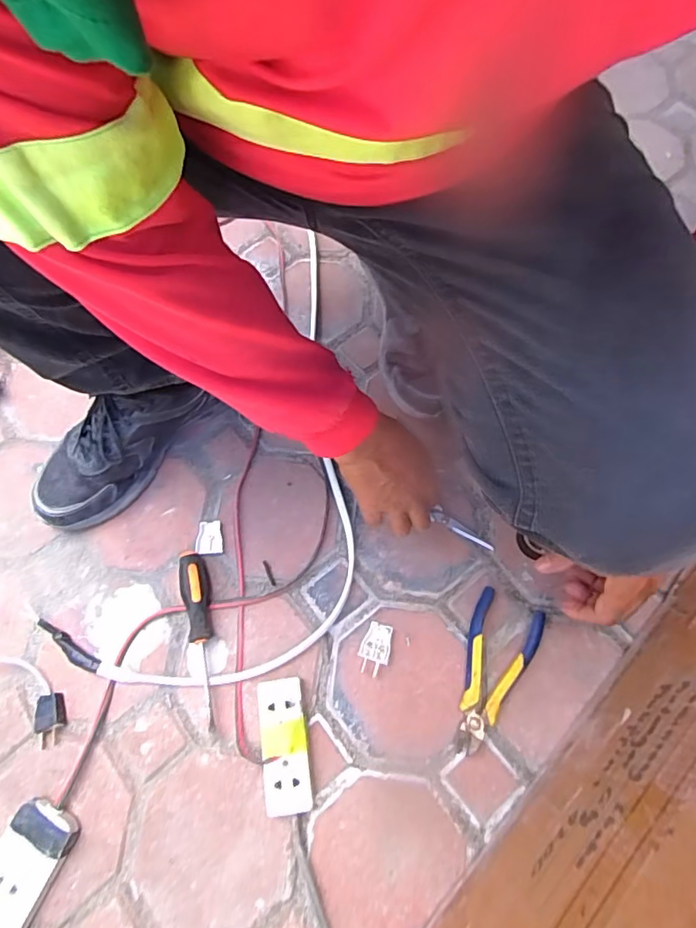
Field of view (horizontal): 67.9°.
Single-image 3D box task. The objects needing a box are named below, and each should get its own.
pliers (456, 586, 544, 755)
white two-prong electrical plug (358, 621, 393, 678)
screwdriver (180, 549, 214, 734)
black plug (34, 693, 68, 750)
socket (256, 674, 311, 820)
[{"bbox_3d":[0.138,0.205,0.521,0.066,0.021,0.150,28,71,15],"label":"pliers"},{"bbox_3d":[0.028,0.190,0.533,0.030,0.011,0.050,8,67,7],"label":"white two-prong electrical plug"},{"bbox_3d":[-0.158,0.179,0.544,0.034,0.028,0.181,-11,66,-1],"label":"screwdriver"},{"bbox_3d":[-0.300,0.258,0.521,0.024,0.020,0.049,-3,66,2],"label":"black plug"},{"bbox_3d":[-0.061,0.269,0.499,0.042,0.022,0.114,-9,66,-1],"label":"socket"}]

